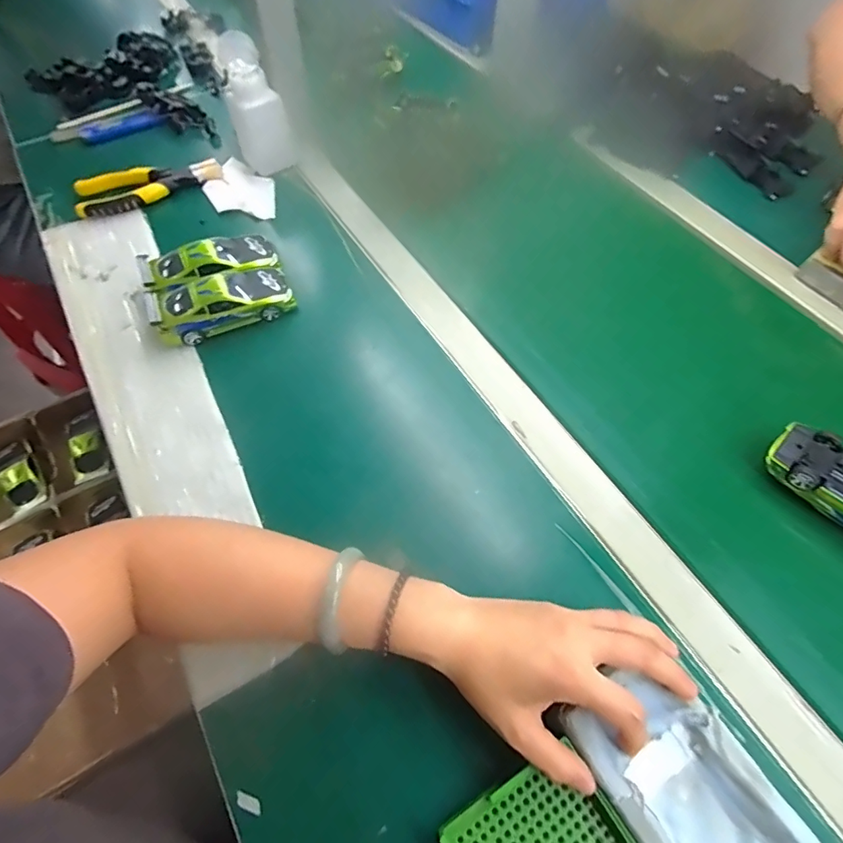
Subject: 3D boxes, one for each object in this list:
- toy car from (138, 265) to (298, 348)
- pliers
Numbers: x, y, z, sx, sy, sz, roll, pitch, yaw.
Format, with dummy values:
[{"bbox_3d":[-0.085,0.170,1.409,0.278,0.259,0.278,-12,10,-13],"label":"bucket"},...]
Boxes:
[{"bbox_3d":[-0.195,-0.120,0.463,0.129,0.040,0.057,-24,62,-13],"label":"toy car"},{"bbox_3d":[-0.327,-0.285,0.578,0.164,0.023,0.055,-23,62,-13],"label":"pliers"}]

